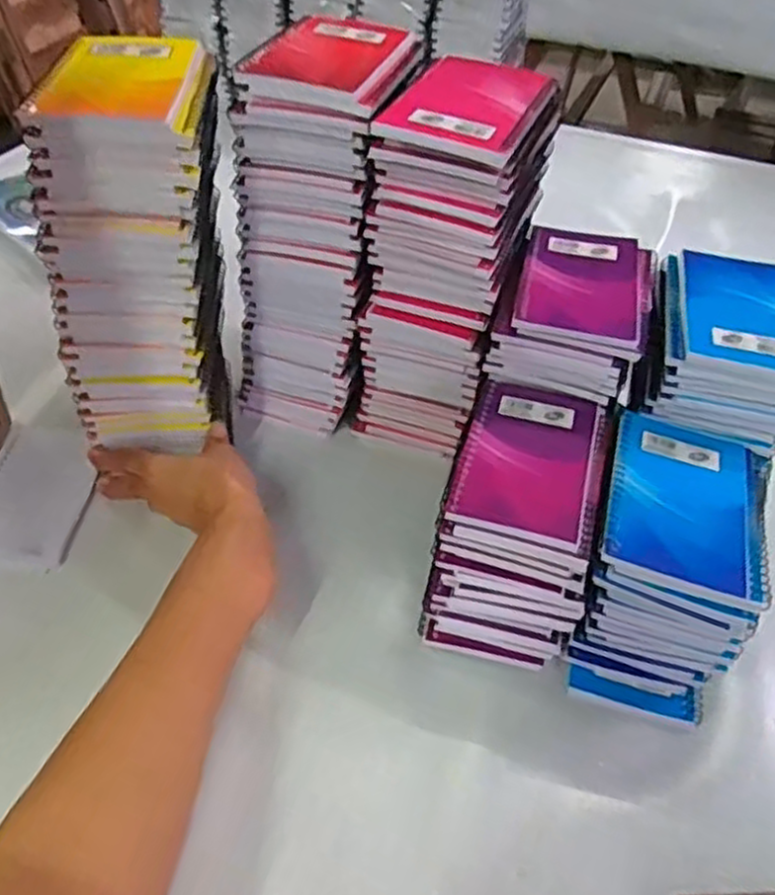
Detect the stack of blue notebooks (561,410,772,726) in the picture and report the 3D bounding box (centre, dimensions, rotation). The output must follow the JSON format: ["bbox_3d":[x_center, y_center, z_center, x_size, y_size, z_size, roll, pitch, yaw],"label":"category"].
[{"bbox_3d":[0.182,0.077,0.495,0.100,0.121,0.155,15,46,13],"label":"stack of blue notebooks"}]

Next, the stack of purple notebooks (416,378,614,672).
[{"bbox_3d":[0.089,0.052,0.518,0.099,0.115,0.153,12,45,9],"label":"stack of purple notebooks"}]

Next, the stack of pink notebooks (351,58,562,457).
[{"bbox_3d":[0.046,-0.130,0.566,0.099,0.278,0.118,19,47,16],"label":"stack of pink notebooks"}]

